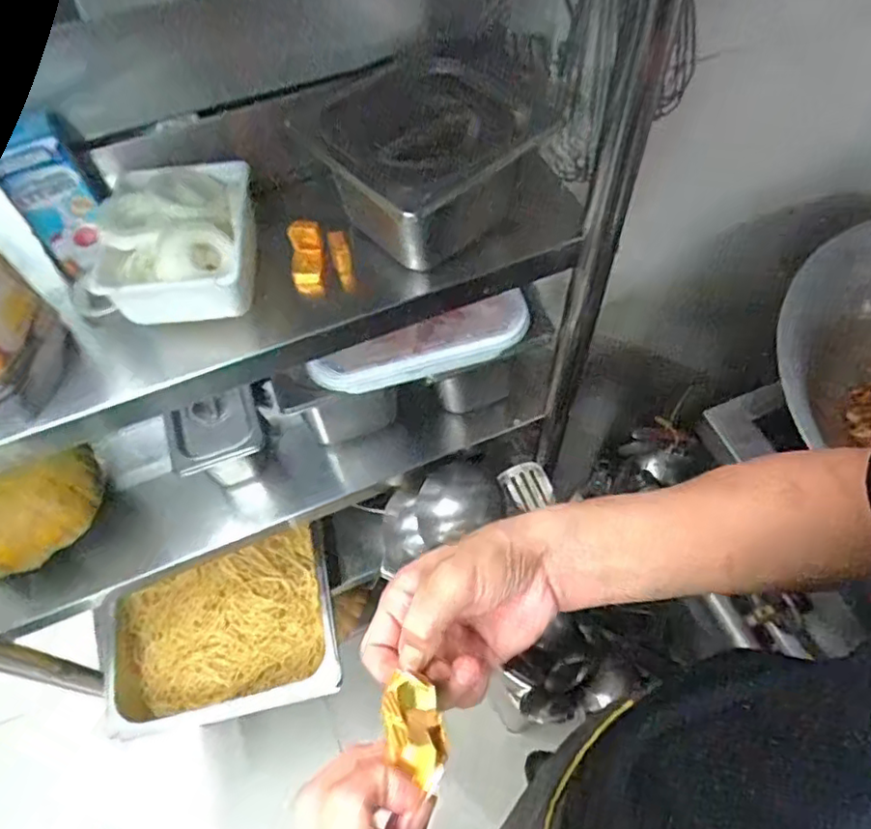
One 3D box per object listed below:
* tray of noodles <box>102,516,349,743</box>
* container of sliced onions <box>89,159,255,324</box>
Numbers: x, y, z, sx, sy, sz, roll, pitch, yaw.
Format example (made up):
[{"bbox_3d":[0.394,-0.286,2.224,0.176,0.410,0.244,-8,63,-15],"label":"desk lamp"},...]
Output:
[{"bbox_3d":[-0.338,0.317,0.981,0.321,0.100,0.254,-16,59,-8],"label":"tray of noodles"},{"bbox_3d":[-0.209,-0.139,0.512,0.119,0.058,0.141,-10,58,-4],"label":"container of sliced onions"}]

